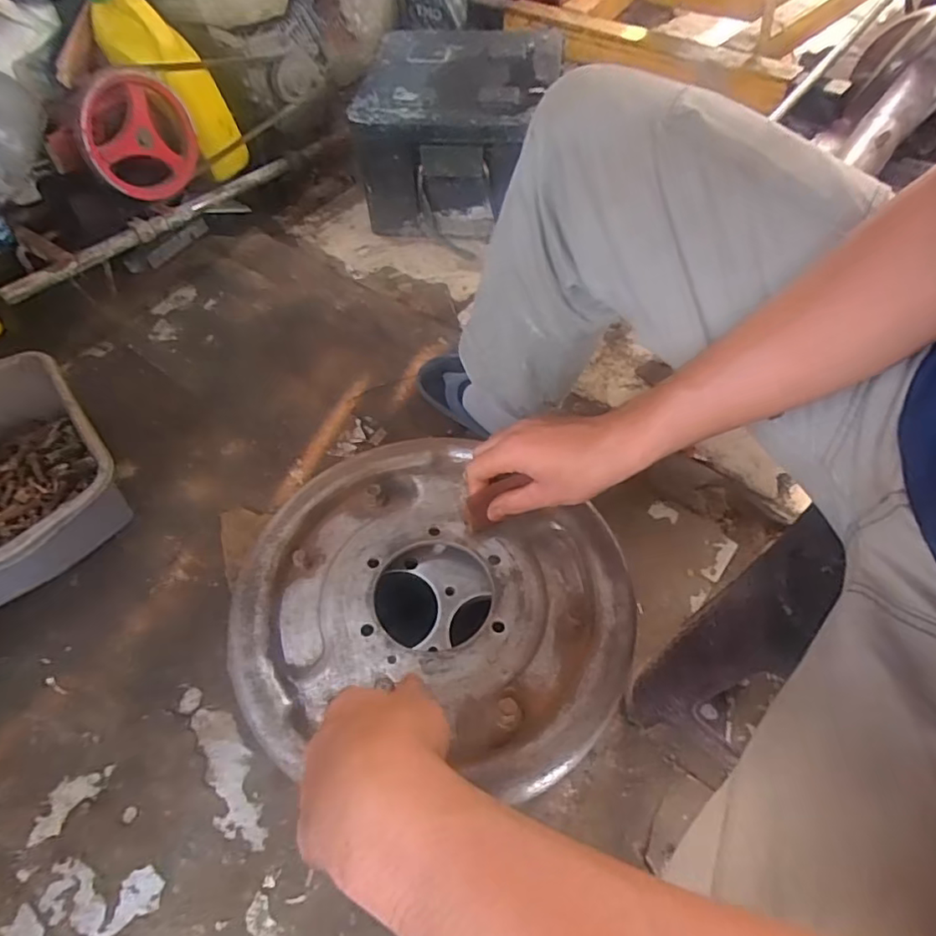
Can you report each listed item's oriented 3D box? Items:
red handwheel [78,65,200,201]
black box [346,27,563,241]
[{"bbox_3d":[-0.531,-0.536,0.956,0.040,0.210,0.182,18,59,15],"label":"red handwheel"},{"bbox_3d":[-0.004,-0.665,1.168,0.353,0.234,0.382,7,56,7],"label":"black box"}]

